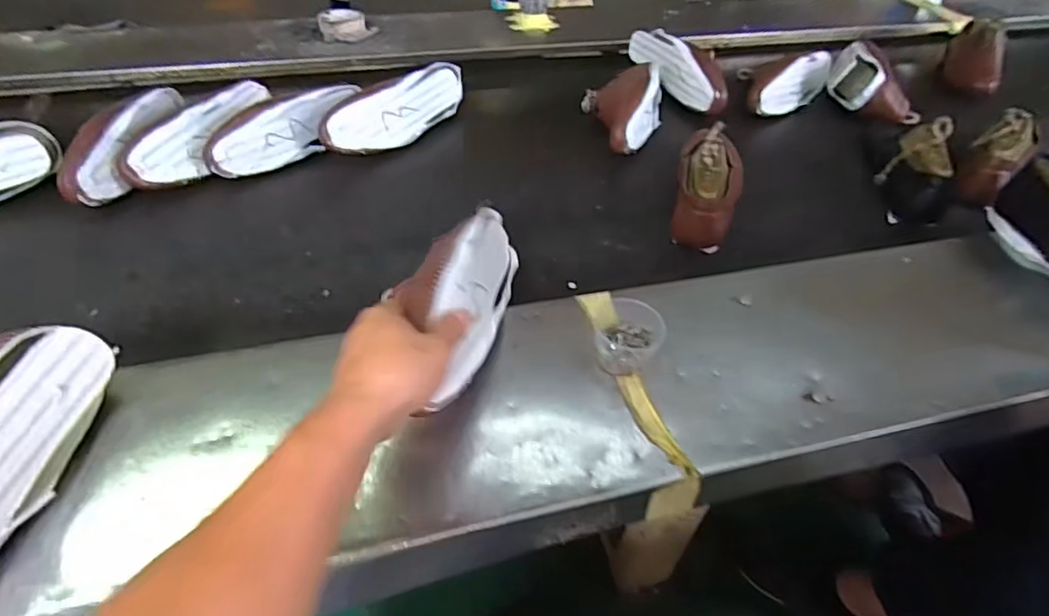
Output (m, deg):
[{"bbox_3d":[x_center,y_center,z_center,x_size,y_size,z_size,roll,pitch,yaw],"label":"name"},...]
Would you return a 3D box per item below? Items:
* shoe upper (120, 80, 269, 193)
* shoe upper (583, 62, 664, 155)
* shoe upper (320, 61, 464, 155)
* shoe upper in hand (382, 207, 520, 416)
[{"bbox_3d":[-0.443,-0.241,0.818,0.068,0.075,0.254,21,48,17],"label":"shoe upper"},{"bbox_3d":[0.160,-0.323,0.931,0.141,0.087,0.228,10,46,6],"label":"shoe upper"},{"bbox_3d":[-0.195,-0.306,0.886,0.074,0.070,0.257,24,49,19],"label":"shoe upper"},{"bbox_3d":[-0.053,-0.024,0.513,0.068,0.084,0.236,11,35,8],"label":"shoe upper in hand"}]

